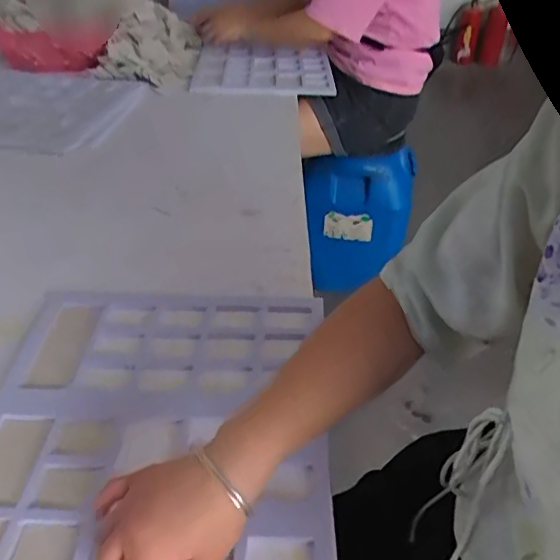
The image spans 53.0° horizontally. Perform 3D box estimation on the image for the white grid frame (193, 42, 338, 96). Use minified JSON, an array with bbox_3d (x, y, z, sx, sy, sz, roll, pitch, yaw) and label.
[{"bbox_3d":[-0.042,-0.549,1.445,0.339,0.040,0.333,-1,38,-1],"label":"white grid frame"}]

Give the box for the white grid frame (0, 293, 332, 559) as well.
[{"bbox_3d":[-0.130,0.149,0.553,0.344,0.022,0.428,1,38,1],"label":"white grid frame"}]

